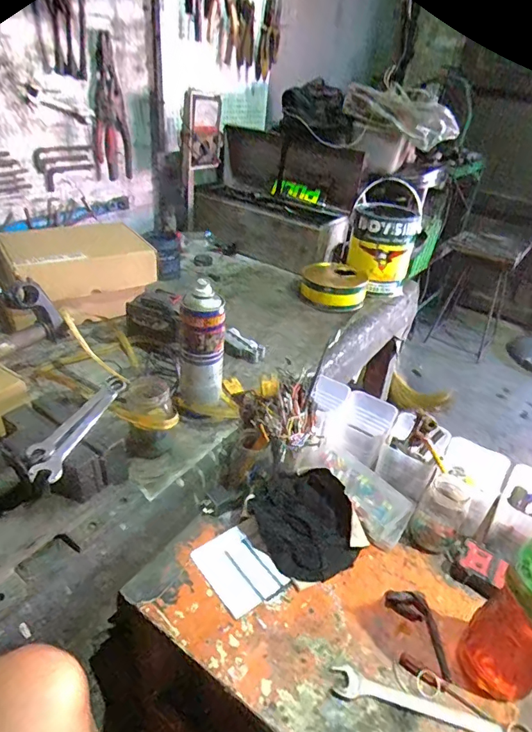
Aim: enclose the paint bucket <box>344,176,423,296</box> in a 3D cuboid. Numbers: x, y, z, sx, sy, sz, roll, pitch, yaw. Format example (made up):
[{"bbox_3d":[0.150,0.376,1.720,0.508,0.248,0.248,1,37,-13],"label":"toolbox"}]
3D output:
[{"bbox_3d":[0.303,-0.328,1.171,0.171,0.241,0.190,12,35,7],"label":"paint bucket"}]

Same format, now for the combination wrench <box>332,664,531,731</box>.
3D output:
[{"bbox_3d":[0.175,0.367,0.478,0.200,0.017,0.031,14,35,10],"label":"combination wrench"}]

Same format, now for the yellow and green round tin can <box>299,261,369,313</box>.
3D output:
[{"bbox_3d":[0.170,-0.202,1.134,0.161,0.066,0.165,5,35,-3],"label":"yellow and green round tin can"}]

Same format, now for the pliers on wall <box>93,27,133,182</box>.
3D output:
[{"bbox_3d":[-0.370,-0.584,1.032,0.034,0.279,0.109,18,36,16],"label":"pliers on wall"}]

